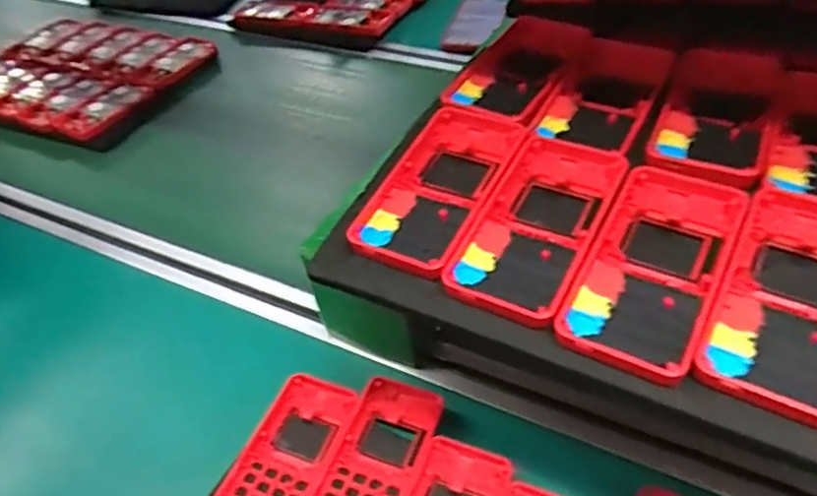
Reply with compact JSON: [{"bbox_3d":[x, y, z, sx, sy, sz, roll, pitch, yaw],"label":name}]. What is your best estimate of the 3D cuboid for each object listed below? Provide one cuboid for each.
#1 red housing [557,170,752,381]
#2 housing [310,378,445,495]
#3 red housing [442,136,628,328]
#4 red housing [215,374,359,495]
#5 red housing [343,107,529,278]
[{"bbox_3d":[0.128,0.006,0.341,0.061,0.017,0.131,20,51,25],"label":"red housing"},{"bbox_3d":[-0.023,0.148,0.472,0.064,0.011,0.121,13,48,20],"label":"housing"},{"bbox_3d":[0.074,-0.019,0.366,0.062,0.013,0.132,19,50,25],"label":"red housing"},{"bbox_3d":[-0.088,0.147,0.479,0.062,0.014,0.120,13,48,20],"label":"red housing"},{"bbox_3d":[0.021,-0.040,0.396,0.064,0.016,0.129,18,50,24],"label":"red housing"}]

